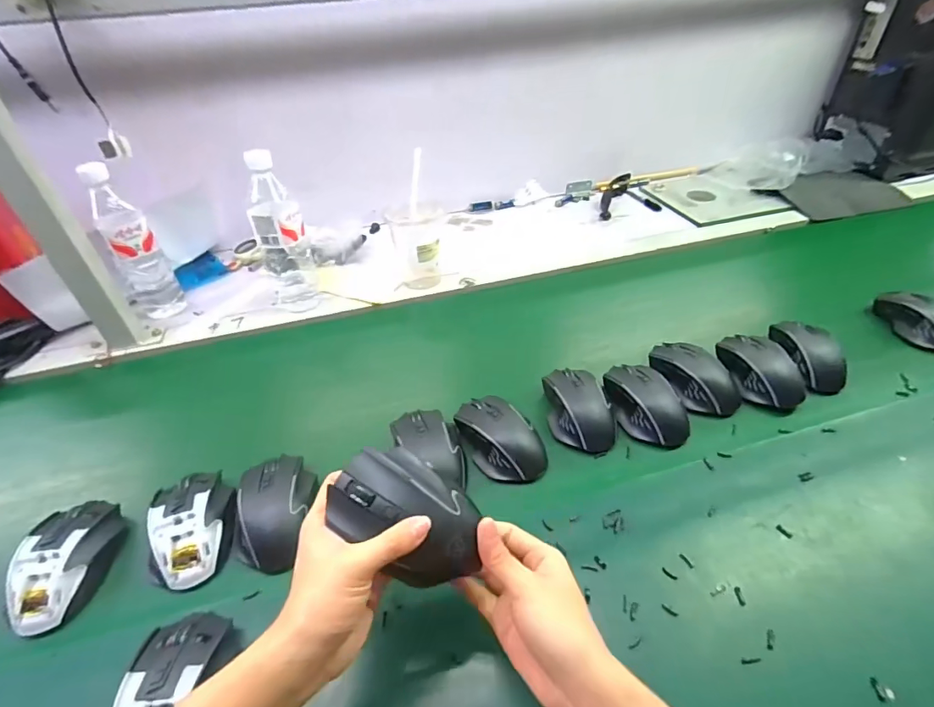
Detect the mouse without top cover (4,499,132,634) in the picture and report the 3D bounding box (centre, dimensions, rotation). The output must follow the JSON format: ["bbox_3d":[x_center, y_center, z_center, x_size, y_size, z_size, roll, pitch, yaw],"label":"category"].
[{"bbox_3d":[-0.363,0.184,0.426,0.061,0.035,0.112,-6,41,-4],"label":"mouse without top cover"}]

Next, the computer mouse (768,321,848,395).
[{"bbox_3d":[0.423,-0.002,0.589,0.077,0.035,0.111,-1,41,2],"label":"computer mouse"}]

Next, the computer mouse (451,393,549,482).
[{"bbox_3d":[0.038,0.089,0.515,0.071,0.039,0.113,-21,44,-19],"label":"computer mouse"}]

